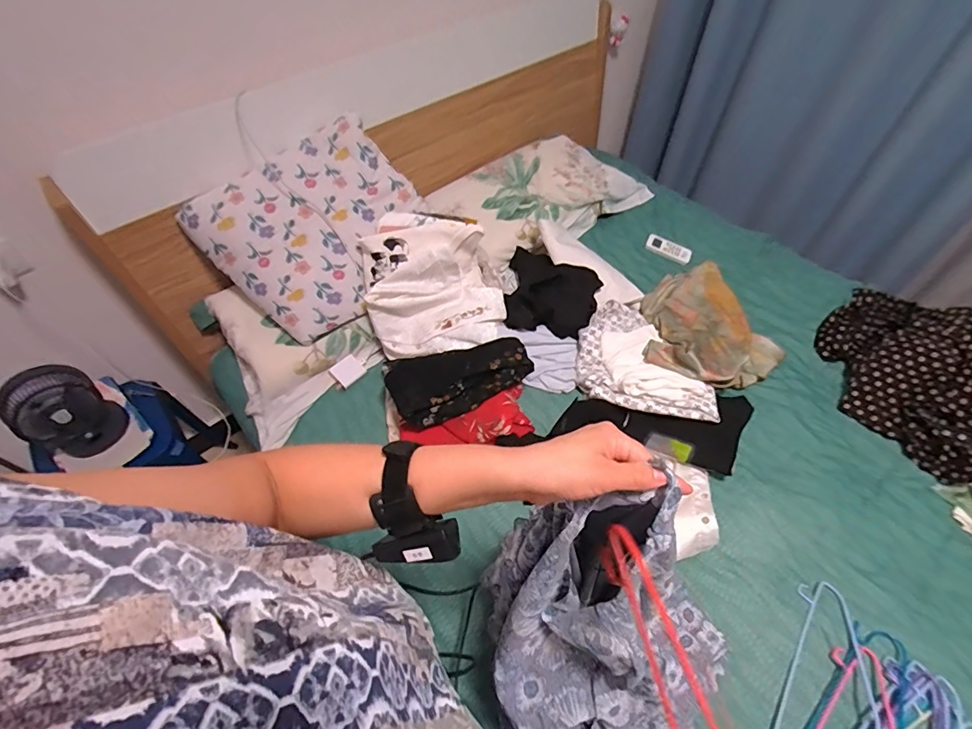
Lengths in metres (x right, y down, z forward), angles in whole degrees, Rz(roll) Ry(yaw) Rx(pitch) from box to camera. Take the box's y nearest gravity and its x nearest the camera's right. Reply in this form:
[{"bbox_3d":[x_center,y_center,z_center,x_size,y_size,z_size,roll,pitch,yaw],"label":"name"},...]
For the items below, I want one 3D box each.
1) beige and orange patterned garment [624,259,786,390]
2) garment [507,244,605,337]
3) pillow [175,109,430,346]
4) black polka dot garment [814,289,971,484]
[{"bbox_3d":[0.503,-0.107,1.081,0.323,0.094,0.359,-13,54,-10],"label":"beige and orange patterned garment"},{"bbox_3d":[0.166,-0.215,1.165,0.235,0.111,0.308,0,52,1],"label":"garment"},{"bbox_3d":[-0.374,-0.315,1.043,0.453,0.062,0.387,-41,97,-14],"label":"pillow"},{"bbox_3d":[0.943,-0.002,0.992,0.324,0.106,0.511,15,54,12],"label":"black polka dot garment"}]

